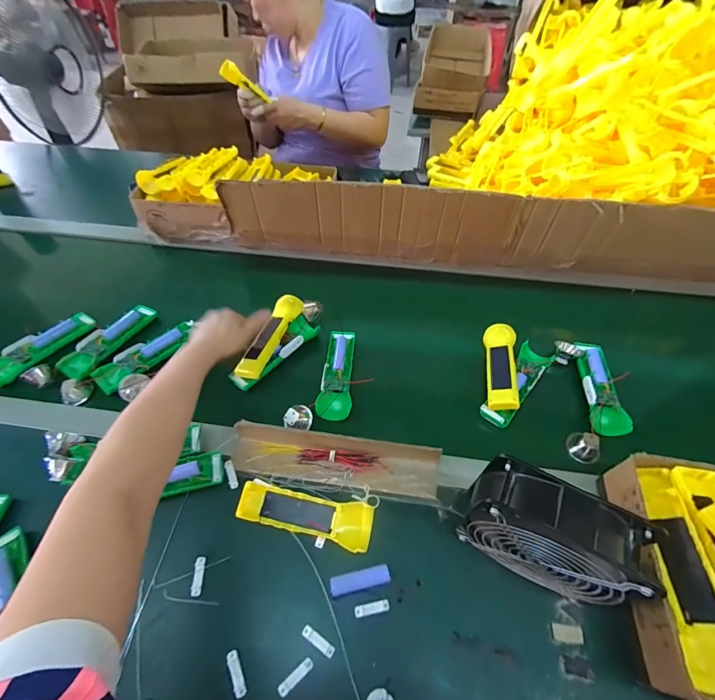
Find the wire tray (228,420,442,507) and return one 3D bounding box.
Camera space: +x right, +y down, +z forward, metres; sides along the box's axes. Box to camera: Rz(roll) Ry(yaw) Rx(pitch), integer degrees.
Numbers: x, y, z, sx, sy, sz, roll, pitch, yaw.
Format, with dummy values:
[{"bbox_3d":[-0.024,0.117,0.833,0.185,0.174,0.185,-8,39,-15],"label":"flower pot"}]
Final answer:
[{"bbox_3d":[-0.032,0.144,0.472,0.274,0.051,0.059,7,52,5],"label":"wire tray"}]

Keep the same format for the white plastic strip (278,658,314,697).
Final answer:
[{"bbox_3d":[-0.062,0.329,0.360,0.039,0.004,0.011,-32,58,-23],"label":"white plastic strip"}]

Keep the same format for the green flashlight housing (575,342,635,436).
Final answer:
[{"bbox_3d":[0.373,0.050,0.549,0.050,0.019,0.168,9,52,7],"label":"green flashlight housing"}]

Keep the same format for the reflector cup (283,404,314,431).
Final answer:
[{"bbox_3d":[-0.082,0.099,0.512,0.034,0.032,0.037,0,51,0],"label":"reflector cup"}]

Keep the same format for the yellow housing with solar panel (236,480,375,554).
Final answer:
[{"bbox_3d":[-0.064,0.202,0.440,0.161,0.022,0.048,11,52,8],"label":"yellow housing with solar panel"}]

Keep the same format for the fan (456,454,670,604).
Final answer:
[{"bbox_3d":[0.189,0.191,0.368,0.145,0.150,0.062,24,55,18],"label":"fan"}]

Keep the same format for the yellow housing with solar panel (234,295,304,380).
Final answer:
[{"bbox_3d":[-0.144,-0.023,0.591,0.041,0.019,0.166,17,60,13],"label":"yellow housing with solar panel"}]

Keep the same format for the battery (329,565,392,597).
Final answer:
[{"bbox_3d":[0.003,0.259,0.402,0.066,0.020,0.017,-10,52,-8],"label":"battery"}]

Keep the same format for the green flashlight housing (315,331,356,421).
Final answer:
[{"bbox_3d":[-0.029,0.035,0.563,0.047,0.020,0.160,4,51,3],"label":"green flashlight housing"}]

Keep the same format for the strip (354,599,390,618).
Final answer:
[{"bbox_3d":[0.016,0.284,0.393,0.039,0.005,0.010,-8,52,-7],"label":"strip"}]

